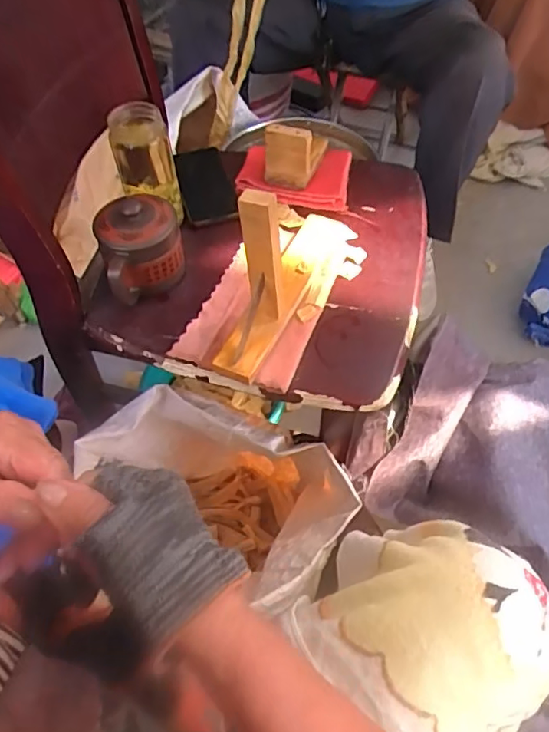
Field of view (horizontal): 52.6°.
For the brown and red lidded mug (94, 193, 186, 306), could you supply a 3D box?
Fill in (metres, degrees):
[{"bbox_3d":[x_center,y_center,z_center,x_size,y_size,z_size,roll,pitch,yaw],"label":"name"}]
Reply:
[{"bbox_3d":[-0.156,-0.140,0.657,0.094,0.094,0.083,-17,56,-12],"label":"brown and red lidded mug"}]

